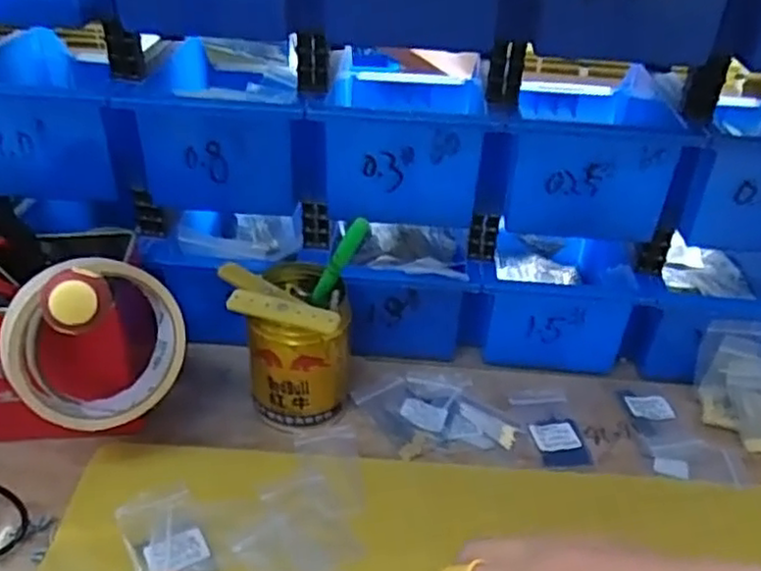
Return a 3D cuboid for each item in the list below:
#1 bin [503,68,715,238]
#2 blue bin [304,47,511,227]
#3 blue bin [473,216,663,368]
[{"bbox_3d":[0.134,-0.103,0.471,0.108,0.071,0.166,6,36,4],"label":"bin"},{"bbox_3d":[0.018,-0.116,0.483,0.107,0.083,0.168,5,36,1],"label":"blue bin"},{"bbox_3d":[0.126,-0.014,0.531,0.125,0.085,0.151,5,36,2],"label":"blue bin"}]

